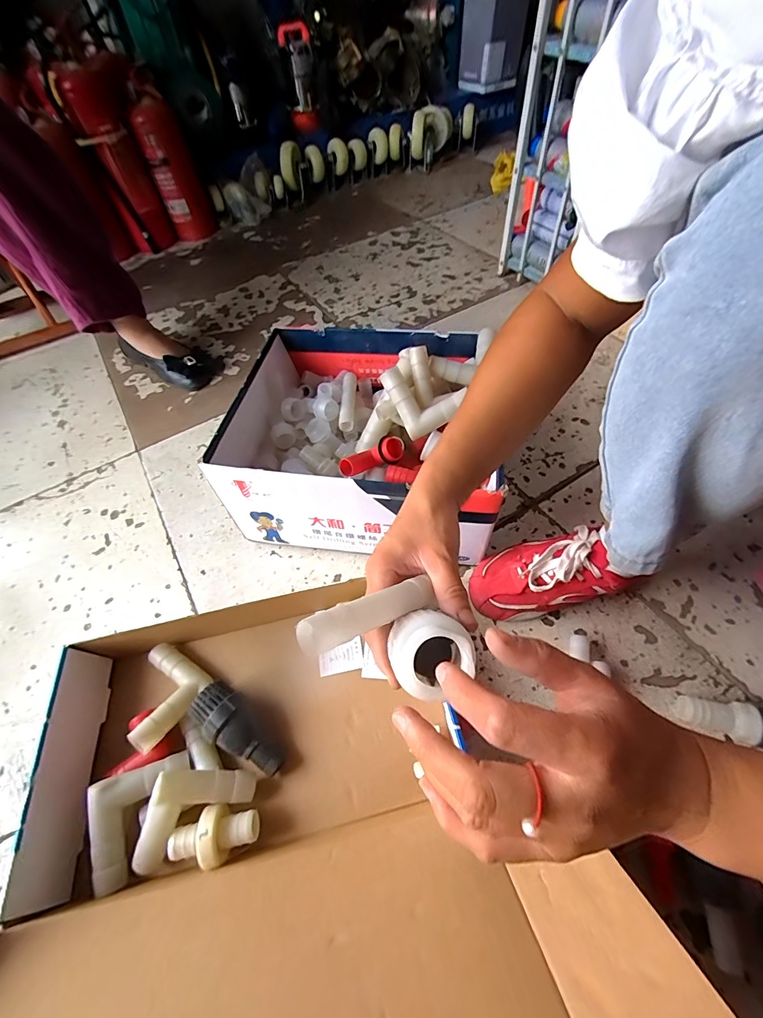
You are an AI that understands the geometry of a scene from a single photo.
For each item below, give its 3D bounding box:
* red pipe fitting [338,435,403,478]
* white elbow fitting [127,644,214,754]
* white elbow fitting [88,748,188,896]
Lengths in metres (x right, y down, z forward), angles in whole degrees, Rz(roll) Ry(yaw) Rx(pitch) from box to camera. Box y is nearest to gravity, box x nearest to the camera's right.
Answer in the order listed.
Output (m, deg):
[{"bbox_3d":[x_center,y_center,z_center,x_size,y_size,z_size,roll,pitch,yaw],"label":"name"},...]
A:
[{"bbox_3d":[-0.008,-0.067,0.526,0.096,0.041,0.033,-27,56,-14],"label":"red pipe fitting"},{"bbox_3d":[-0.259,0.217,0.469,0.091,0.057,0.089,25,60,21],"label":"white elbow fitting"},{"bbox_3d":[-0.254,0.296,0.397,0.072,0.033,0.121,19,58,18],"label":"white elbow fitting"}]

